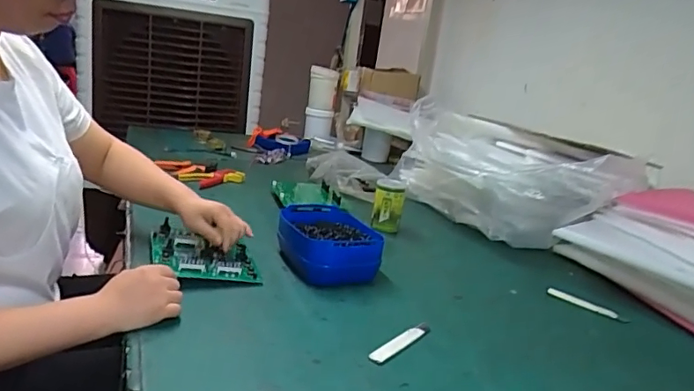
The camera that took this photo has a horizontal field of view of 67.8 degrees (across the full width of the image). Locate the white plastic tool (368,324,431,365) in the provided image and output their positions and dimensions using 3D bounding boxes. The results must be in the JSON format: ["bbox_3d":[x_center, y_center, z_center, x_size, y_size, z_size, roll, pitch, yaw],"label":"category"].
[{"bbox_3d":[0.078,0.204,0.726,0.022,0.006,0.139,19,18,34],"label":"white plastic tool"}]

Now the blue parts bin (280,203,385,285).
[{"bbox_3d":[-0.044,0.083,0.967,0.159,0.073,0.238,3,16,-19],"label":"blue parts bin"}]

